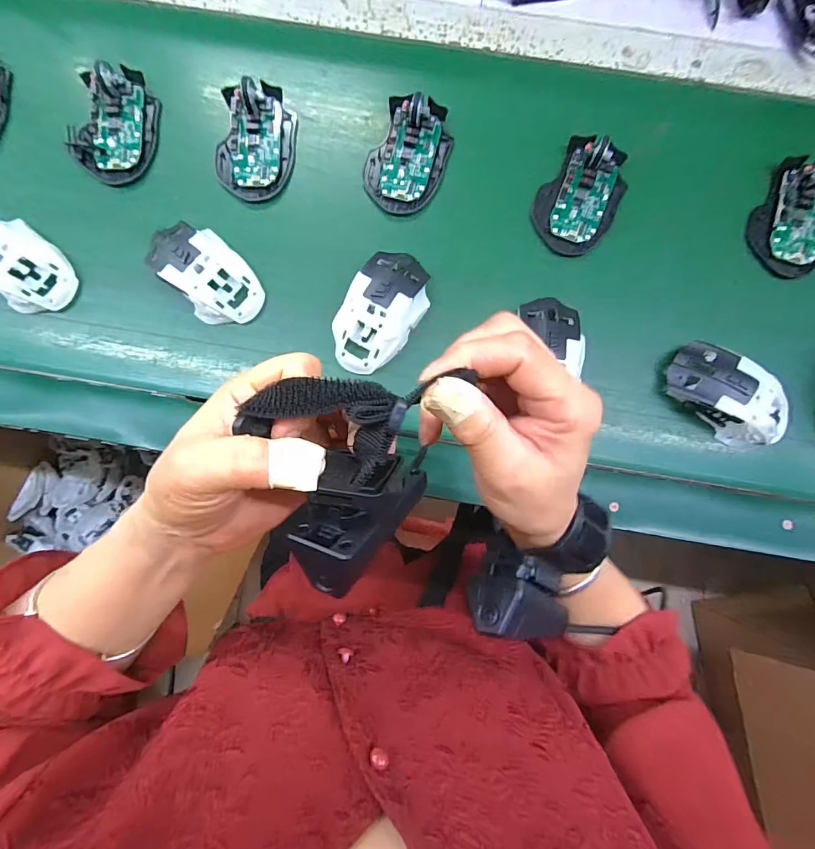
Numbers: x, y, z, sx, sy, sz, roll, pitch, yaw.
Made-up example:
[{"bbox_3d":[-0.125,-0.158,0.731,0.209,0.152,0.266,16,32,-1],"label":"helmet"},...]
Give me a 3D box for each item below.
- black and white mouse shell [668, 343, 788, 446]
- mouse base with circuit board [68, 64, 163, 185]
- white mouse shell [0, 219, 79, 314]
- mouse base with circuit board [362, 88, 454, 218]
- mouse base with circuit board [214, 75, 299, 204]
[{"bbox_3d":[0.287,-0.025,0.363,0.116,0.036,0.064,42,85,5],"label":"black and white mouse shell"},{"bbox_3d":[-0.284,-0.292,0.397,0.075,0.022,0.112,10,84,0],"label":"mouse base with circuit board"},{"bbox_3d":[-0.353,-0.144,0.373,0.092,0.034,0.064,40,85,3],"label":"white mouse shell"},{"bbox_3d":[0.002,-0.262,0.395,0.071,0.026,0.113,23,85,1],"label":"mouse base with circuit board"},{"bbox_3d":[-0.147,-0.275,0.396,0.071,0.024,0.110,10,84,0],"label":"mouse base with circuit board"}]

